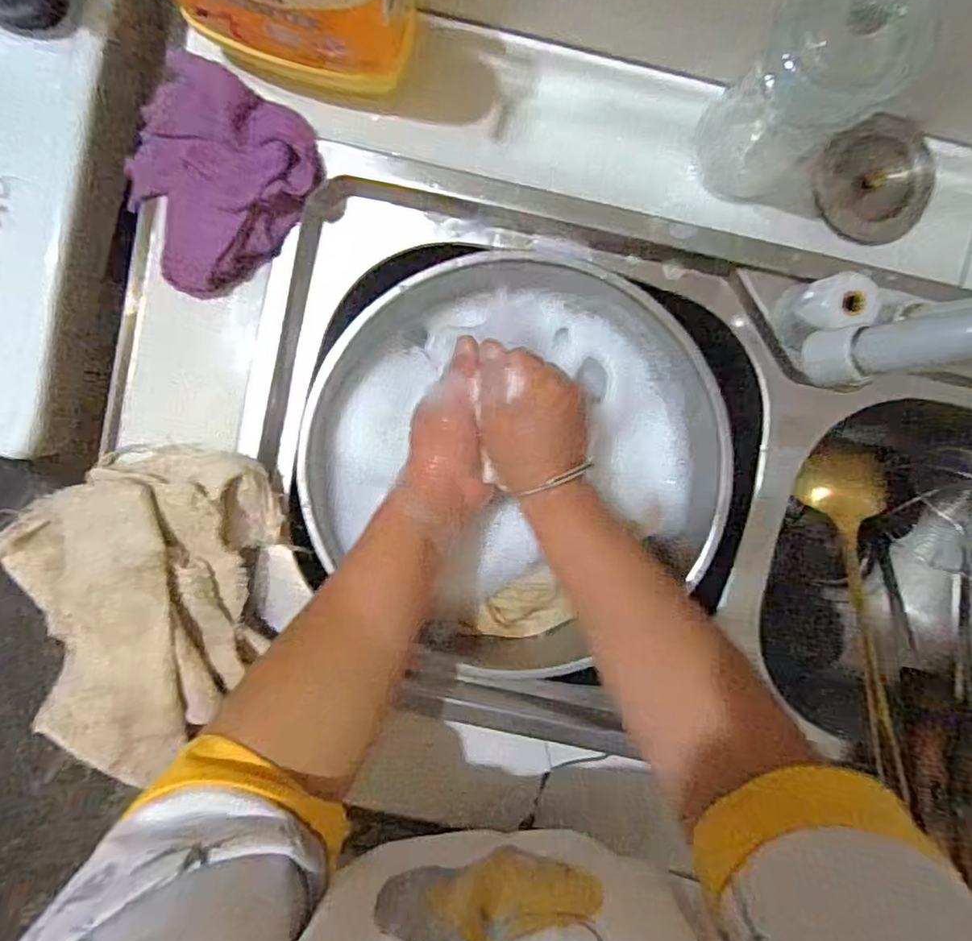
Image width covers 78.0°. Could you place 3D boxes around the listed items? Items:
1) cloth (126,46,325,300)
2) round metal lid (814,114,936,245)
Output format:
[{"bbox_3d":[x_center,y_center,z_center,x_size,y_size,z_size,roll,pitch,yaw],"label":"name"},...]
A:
[{"bbox_3d":[-0.195,-0.202,0.425,0.130,0.049,0.138,30,95,-2],"label":"cloth"},{"bbox_3d":[0.276,-0.205,0.427,0.082,0.007,0.080,-1,109,-2],"label":"round metal lid"}]

